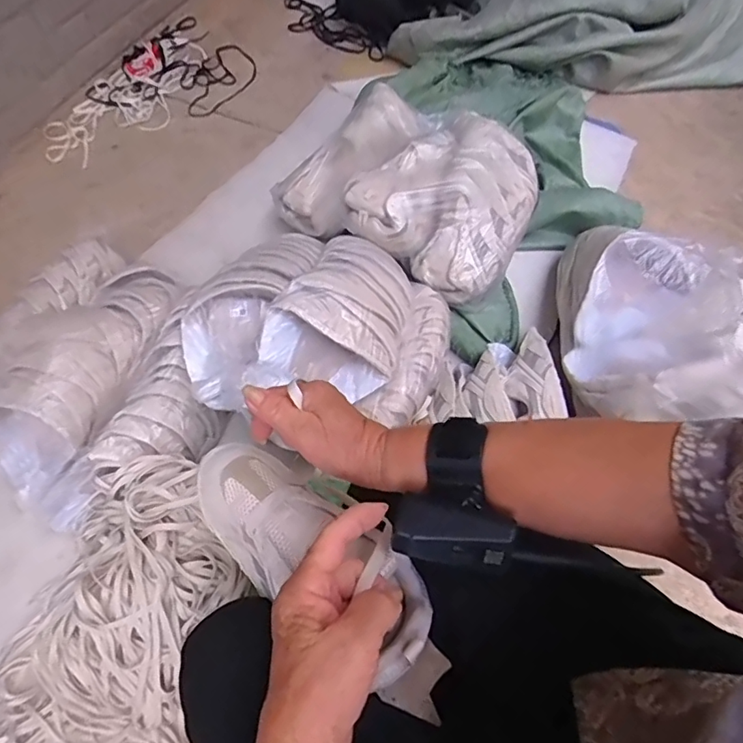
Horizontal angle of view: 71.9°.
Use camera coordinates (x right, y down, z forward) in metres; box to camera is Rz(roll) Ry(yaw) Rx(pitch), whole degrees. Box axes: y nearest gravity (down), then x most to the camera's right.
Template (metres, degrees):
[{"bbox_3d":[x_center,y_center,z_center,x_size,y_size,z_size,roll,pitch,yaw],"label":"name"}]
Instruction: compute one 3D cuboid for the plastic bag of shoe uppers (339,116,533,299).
[{"bbox_3d":[0.155,-0.325,0.948,0.278,0.131,0.351,28,66,16],"label":"plastic bag of shoe uppers"}]

